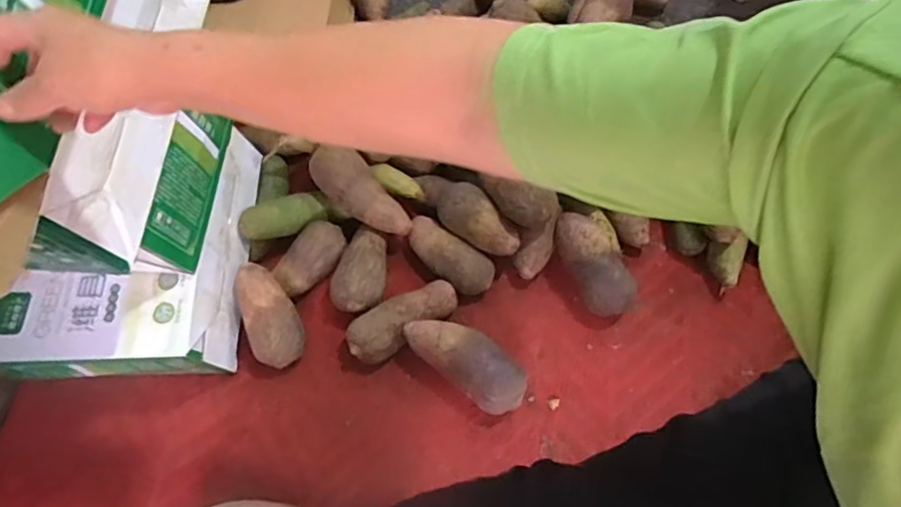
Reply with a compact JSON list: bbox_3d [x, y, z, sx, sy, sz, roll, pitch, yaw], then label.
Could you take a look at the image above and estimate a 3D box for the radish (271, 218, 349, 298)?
[{"bbox_3d":[-0.206,0.002,0.865,0.063,0.061,0.124,26,66,15],"label":"radish"}]

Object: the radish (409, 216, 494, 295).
[{"bbox_3d":[-0.003,0.004,0.874,0.154,0.064,0.061,40,71,20],"label":"radish"}]

